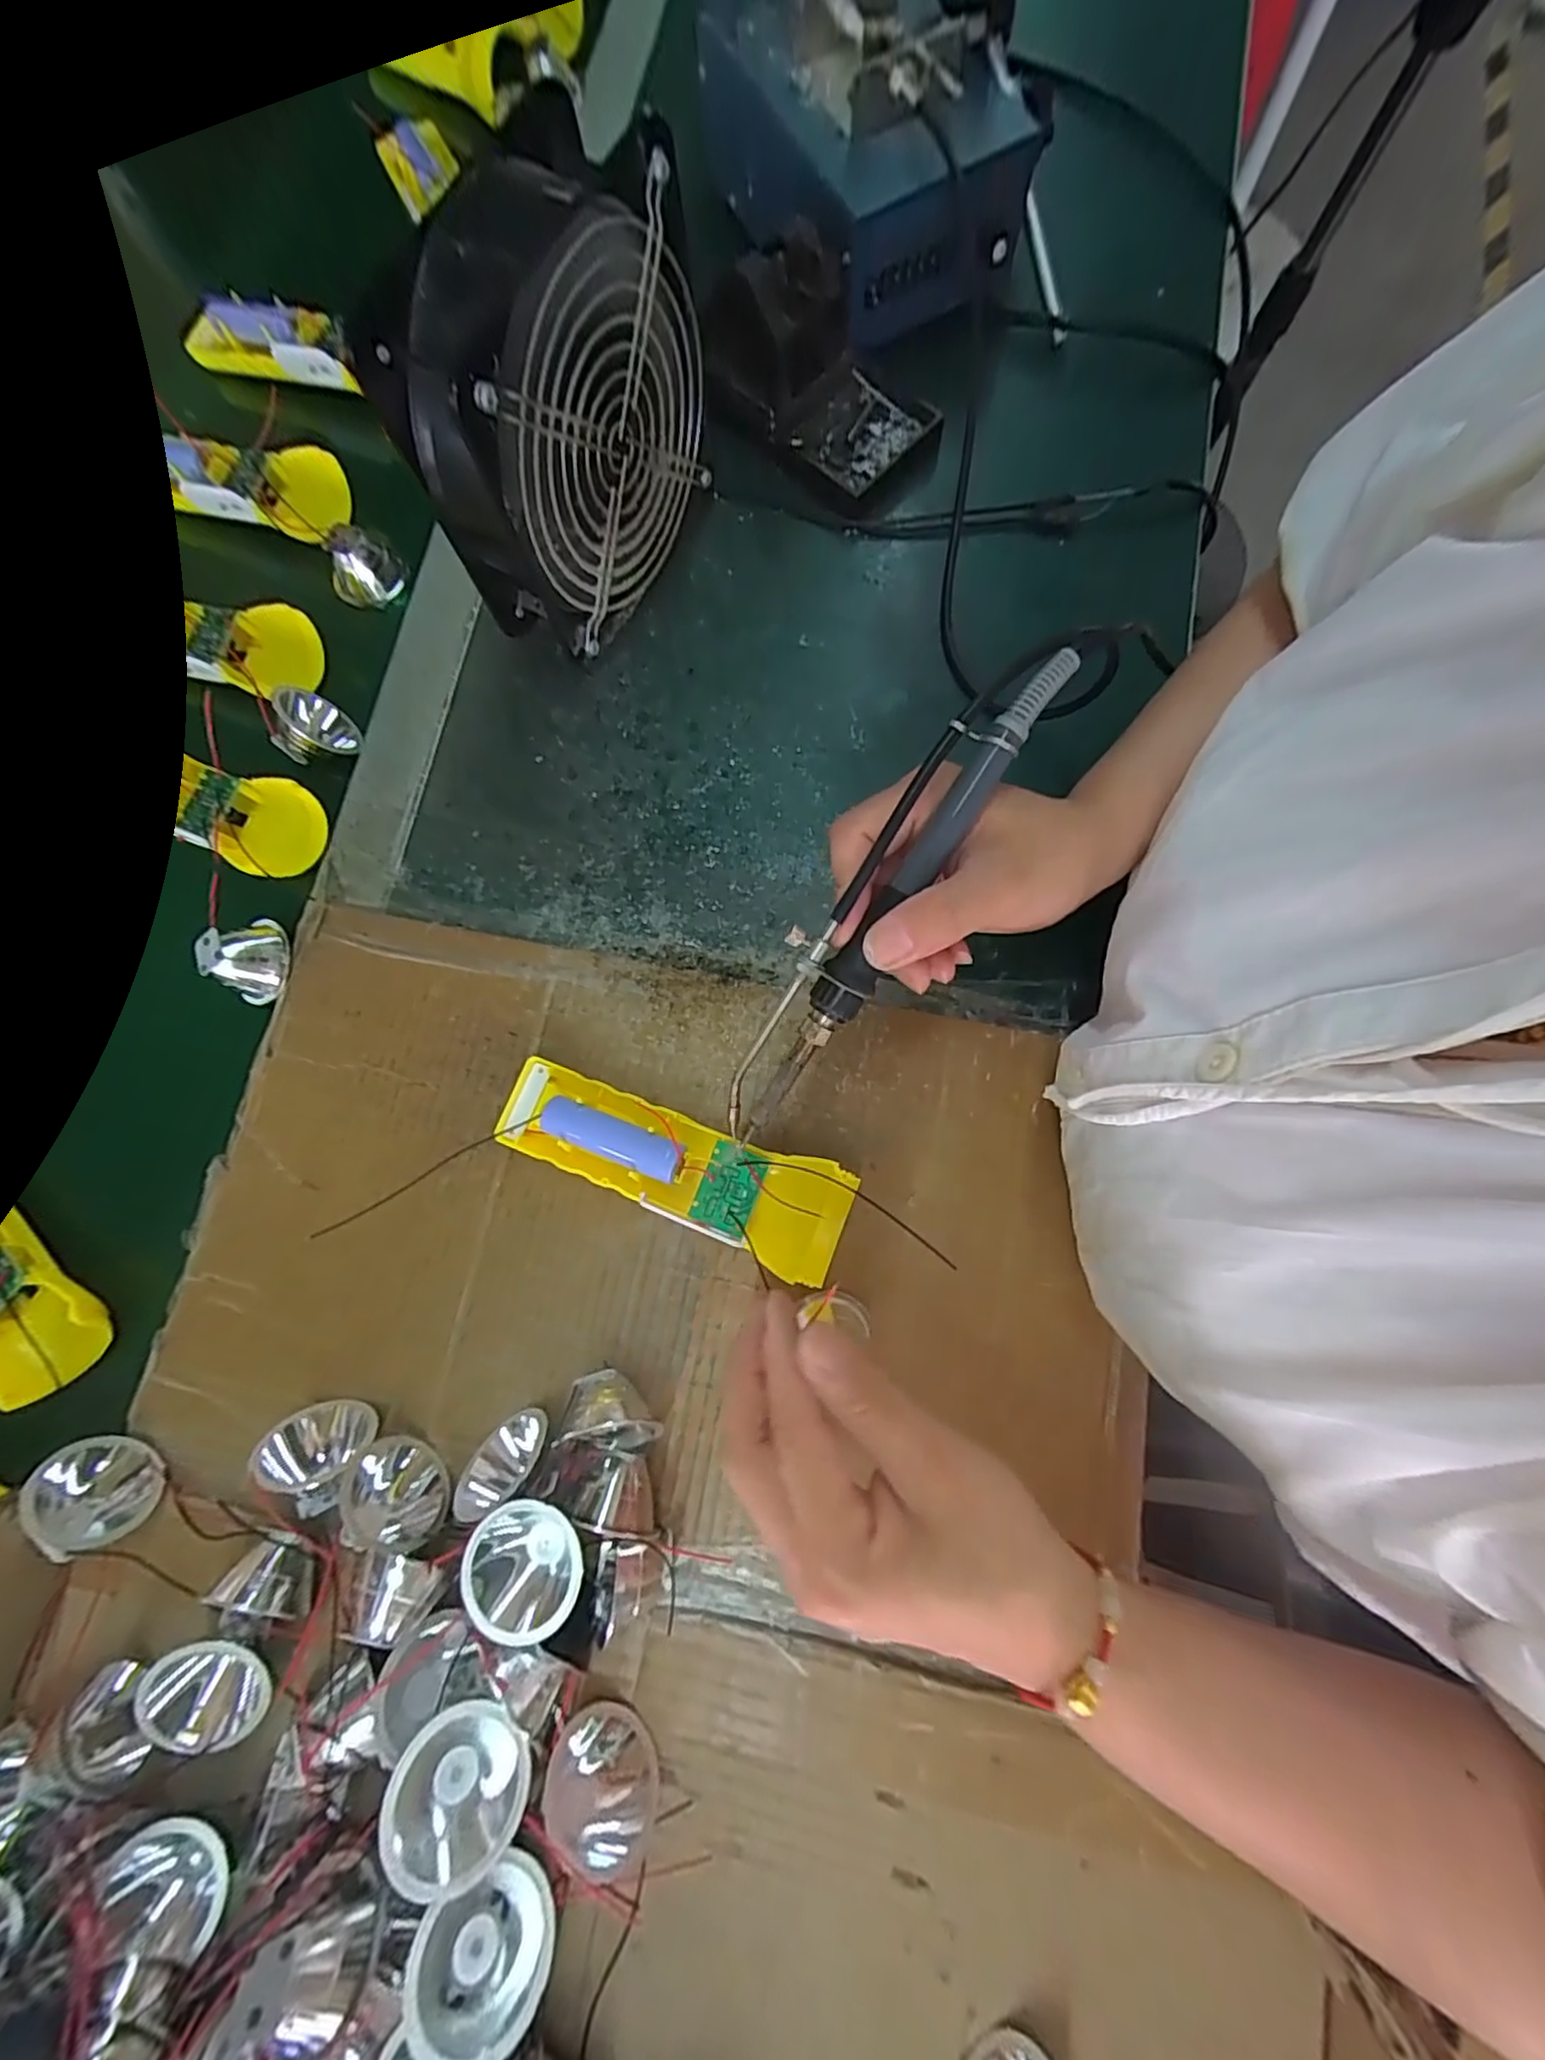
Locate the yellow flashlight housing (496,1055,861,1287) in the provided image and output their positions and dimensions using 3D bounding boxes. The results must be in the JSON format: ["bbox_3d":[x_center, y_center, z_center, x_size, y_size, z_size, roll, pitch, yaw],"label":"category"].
[{"bbox_3d":[-0.043,0.057,0.297,0.156,0.029,0.046,22,81,7],"label":"yellow flashlight housing"}]

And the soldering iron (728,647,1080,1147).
[{"bbox_3d":[0.039,-0.043,0.245,0.024,0.017,0.202,35,102,8],"label":"soldering iron"}]

